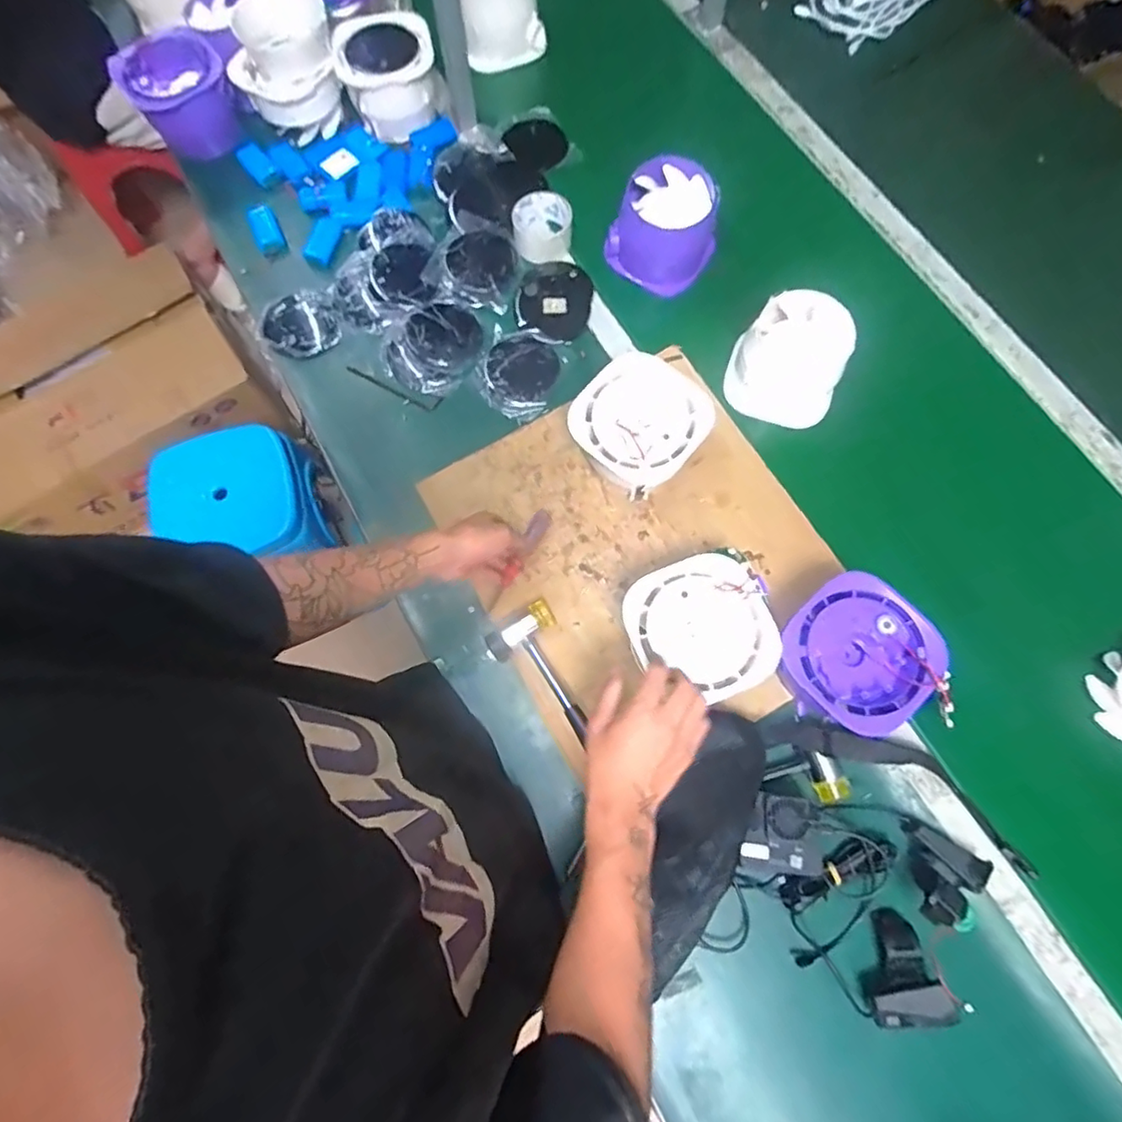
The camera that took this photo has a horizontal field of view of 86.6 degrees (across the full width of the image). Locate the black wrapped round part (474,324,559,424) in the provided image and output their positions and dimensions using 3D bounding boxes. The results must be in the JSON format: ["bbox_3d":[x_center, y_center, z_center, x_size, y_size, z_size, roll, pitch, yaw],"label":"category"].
[{"bbox_3d":[-0.060,-0.256,0.798,0.111,0.015,0.125,22,76,8],"label":"black wrapped round part"}]

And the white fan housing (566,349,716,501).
[{"bbox_3d":[0.092,-0.156,0.706,0.143,0.095,0.143,32,84,7],"label":"white fan housing"}]

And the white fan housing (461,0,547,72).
[{"bbox_3d":[-0.097,-0.900,0.965,0.136,0.099,0.142,-6,74,0],"label":"white fan housing"}]

